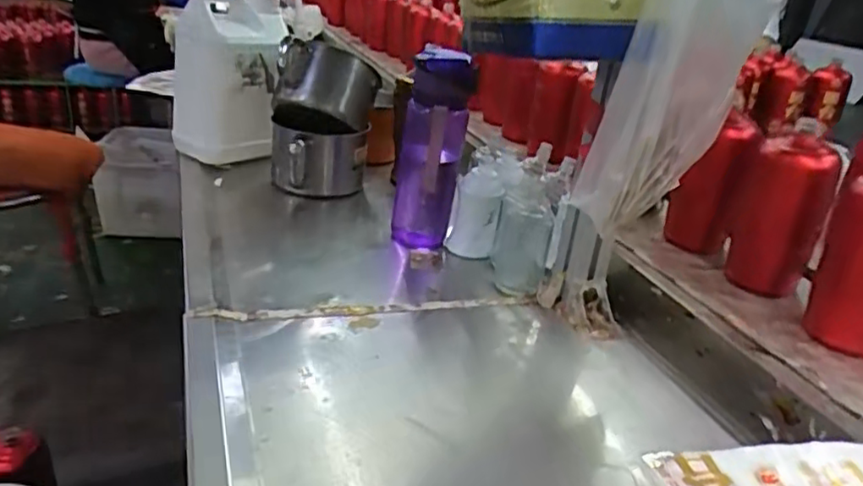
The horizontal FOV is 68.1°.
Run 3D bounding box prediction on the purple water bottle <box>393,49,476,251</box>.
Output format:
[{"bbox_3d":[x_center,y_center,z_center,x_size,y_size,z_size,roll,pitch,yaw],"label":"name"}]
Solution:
[{"bbox_3d":[0.001,-0.109,0.761,0.084,0.227,0.075,7,25,1],"label":"purple water bottle"}]

